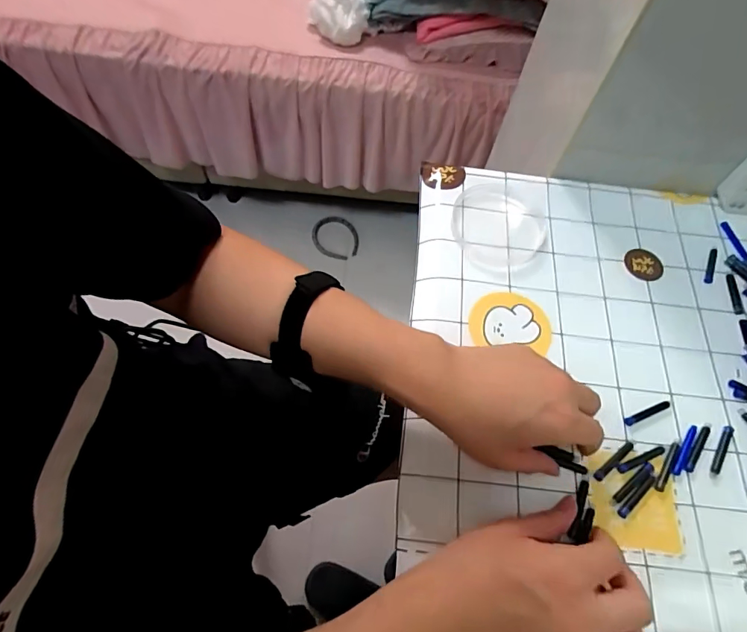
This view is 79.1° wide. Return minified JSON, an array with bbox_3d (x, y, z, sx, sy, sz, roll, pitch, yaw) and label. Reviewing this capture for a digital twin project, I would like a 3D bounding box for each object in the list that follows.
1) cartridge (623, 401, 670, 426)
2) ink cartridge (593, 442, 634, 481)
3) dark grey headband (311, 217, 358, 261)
[{"bbox_3d":[0.244,0.086,0.402,0.048,0.004,0.007,-18,65,-11],"label":"cartridge"},{"bbox_3d":[0.203,0.121,0.380,0.048,0.004,0.008,-33,69,-18],"label":"ink cartridge"},{"bbox_3d":[-0.116,-0.237,1.380,0.140,0.010,0.130,6,83,-2],"label":"dark grey headband"}]

